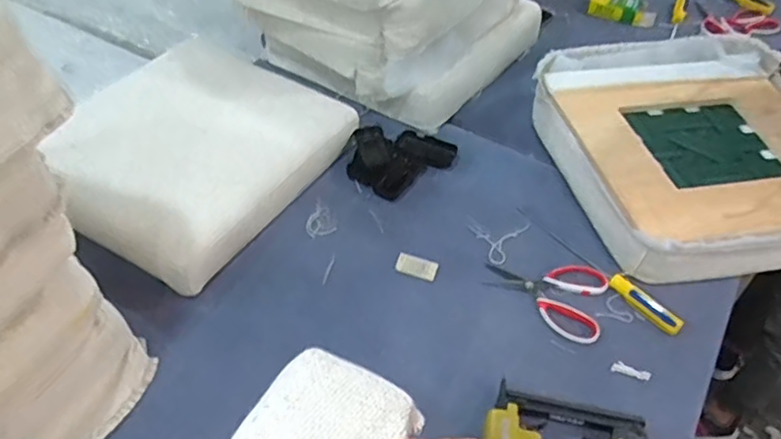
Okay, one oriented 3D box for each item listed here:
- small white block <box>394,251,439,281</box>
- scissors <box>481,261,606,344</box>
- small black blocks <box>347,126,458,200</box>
[{"bbox_3d":[0.040,0.072,0.926,0.063,0.005,0.034,17,53,12],"label":"small white block"},{"bbox_3d":[0.232,0.102,0.909,0.173,0.012,0.139,18,49,13],"label":"scissors"},{"bbox_3d":[0.009,-0.117,1.072,0.149,0.037,0.183,37,56,27],"label":"small black blocks"}]

